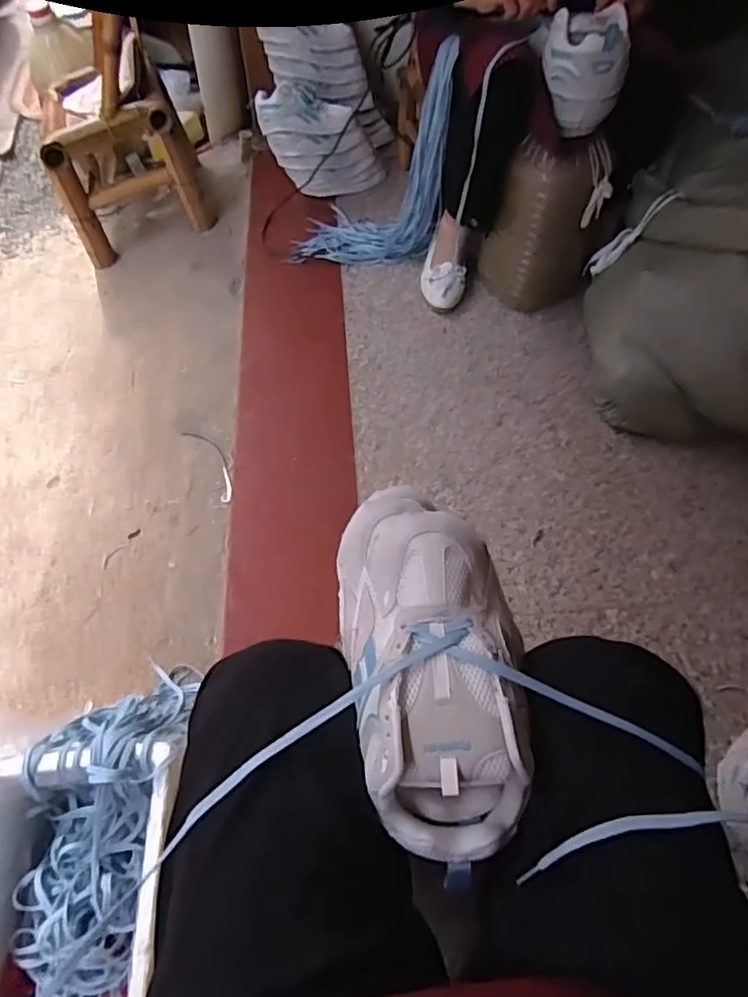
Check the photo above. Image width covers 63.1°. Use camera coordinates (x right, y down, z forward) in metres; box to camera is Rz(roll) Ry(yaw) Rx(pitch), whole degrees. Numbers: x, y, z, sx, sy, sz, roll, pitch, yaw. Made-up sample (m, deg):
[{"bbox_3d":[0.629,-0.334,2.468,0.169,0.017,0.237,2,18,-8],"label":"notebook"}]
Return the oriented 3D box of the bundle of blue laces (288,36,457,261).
[{"bbox_3d":[-0.009,-0.675,1.249,0.341,0.384,0.139,2,62,5],"label":"bundle of blue laces"}]

